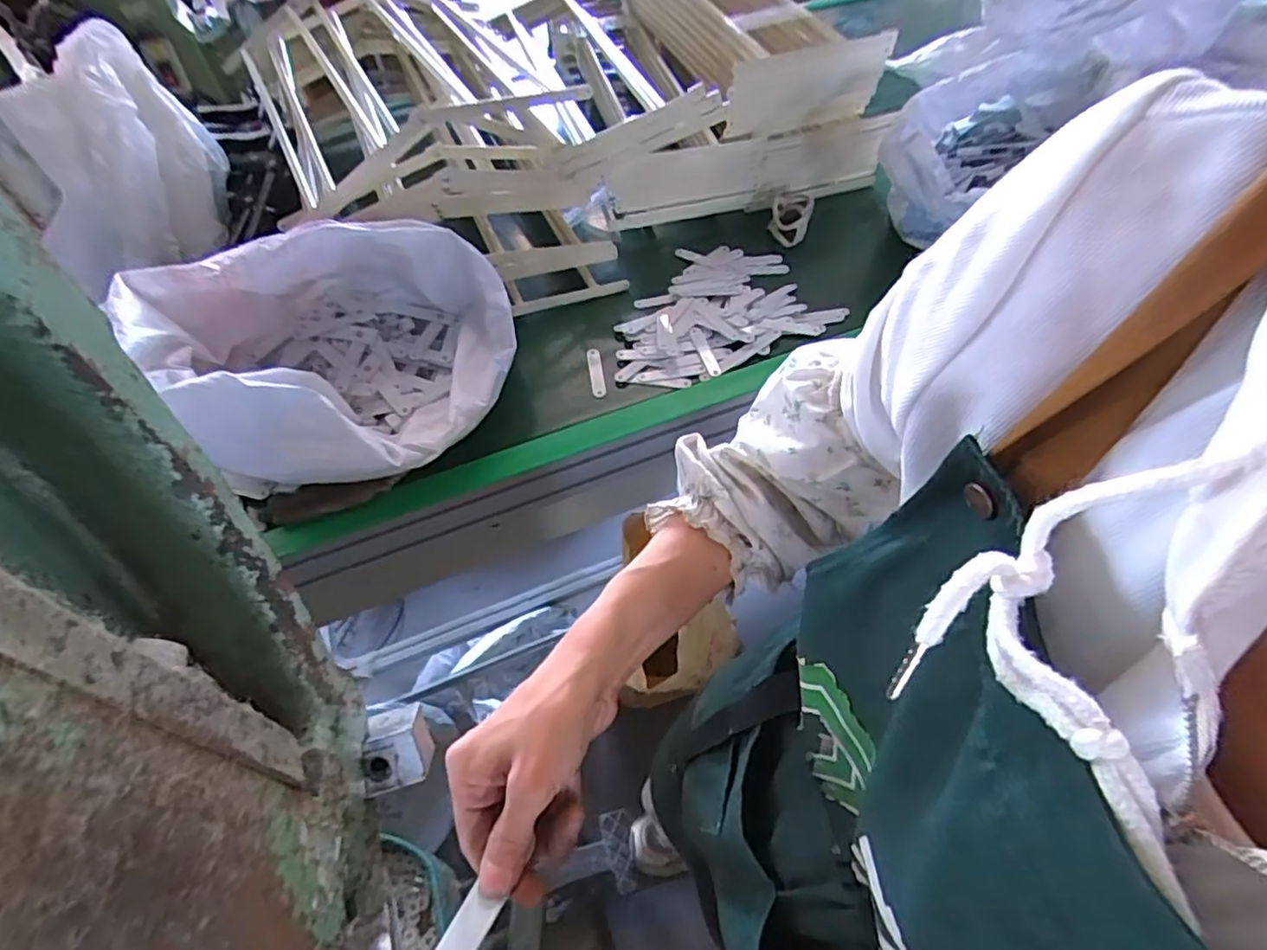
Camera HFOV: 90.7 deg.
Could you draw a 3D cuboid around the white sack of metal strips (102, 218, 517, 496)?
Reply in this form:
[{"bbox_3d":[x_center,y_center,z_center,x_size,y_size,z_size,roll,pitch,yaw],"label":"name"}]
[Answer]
[{"bbox_3d":[-0.314,-0.141,0.682,0.300,0.181,0.377,23,59,19],"label":"white sack of metal strips"}]

